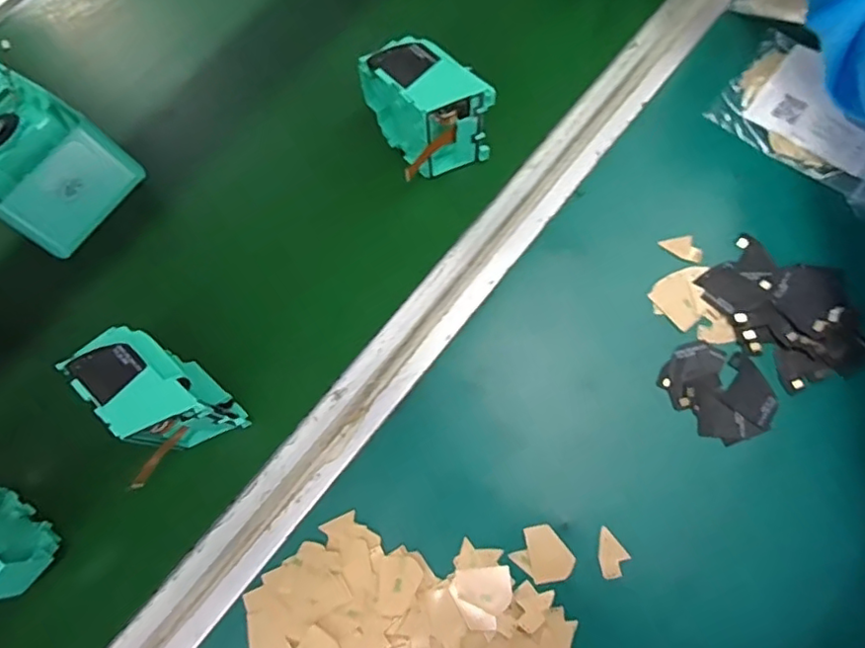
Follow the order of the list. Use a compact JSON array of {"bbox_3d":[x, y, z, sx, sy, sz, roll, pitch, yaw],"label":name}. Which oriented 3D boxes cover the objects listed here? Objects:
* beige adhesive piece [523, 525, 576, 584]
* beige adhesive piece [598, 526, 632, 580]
[{"bbox_3d":[0.065,0.127,0.327,0.023,0.004,0.029,-11,69,-4],"label":"beige adhesive piece"},{"bbox_3d":[0.097,0.127,0.324,0.018,0.004,0.023,-38,75,-9],"label":"beige adhesive piece"}]

